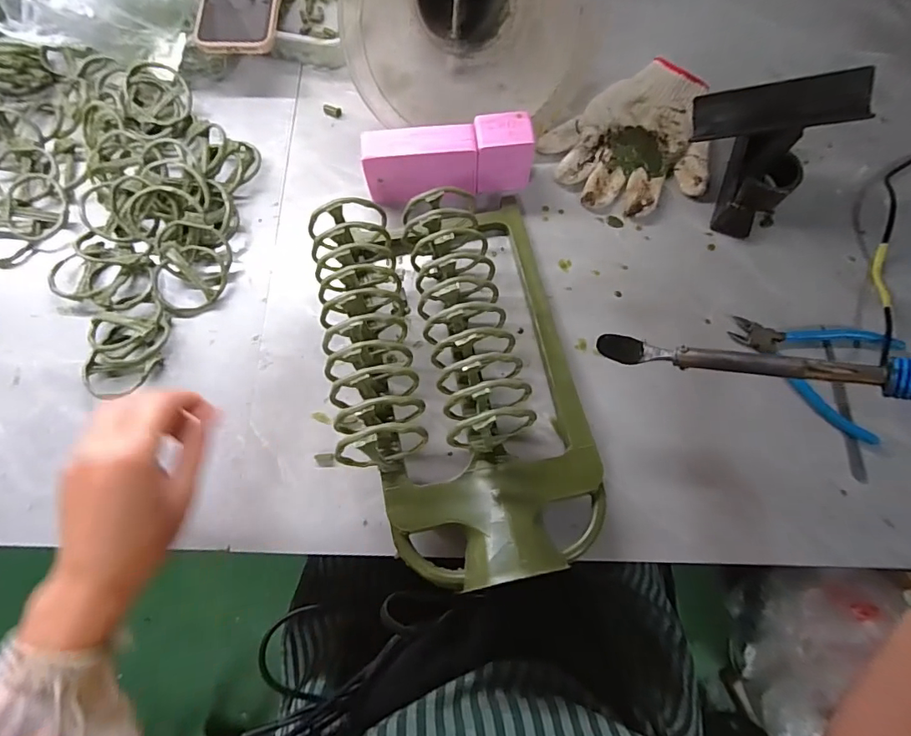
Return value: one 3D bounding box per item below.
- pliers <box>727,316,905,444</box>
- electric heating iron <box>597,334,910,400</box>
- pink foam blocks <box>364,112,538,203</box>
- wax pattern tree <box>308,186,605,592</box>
[{"bbox_3d":[0.329,-0.009,0.450,0.140,0.017,0.108,27,75,7],"label":"pliers"},{"bbox_3d":[0.236,0.002,0.313,0.278,0.022,0.020,9,71,31],"label":"electric heating iron"},{"bbox_3d":[-0.008,-0.203,0.476,0.162,0.066,0.046,-10,74,-3],"label":"pink foam blocks"},{"bbox_3d":[0.006,0.002,0.402,0.208,0.099,0.319,-11,74,-4],"label":"wax pattern tree"}]

